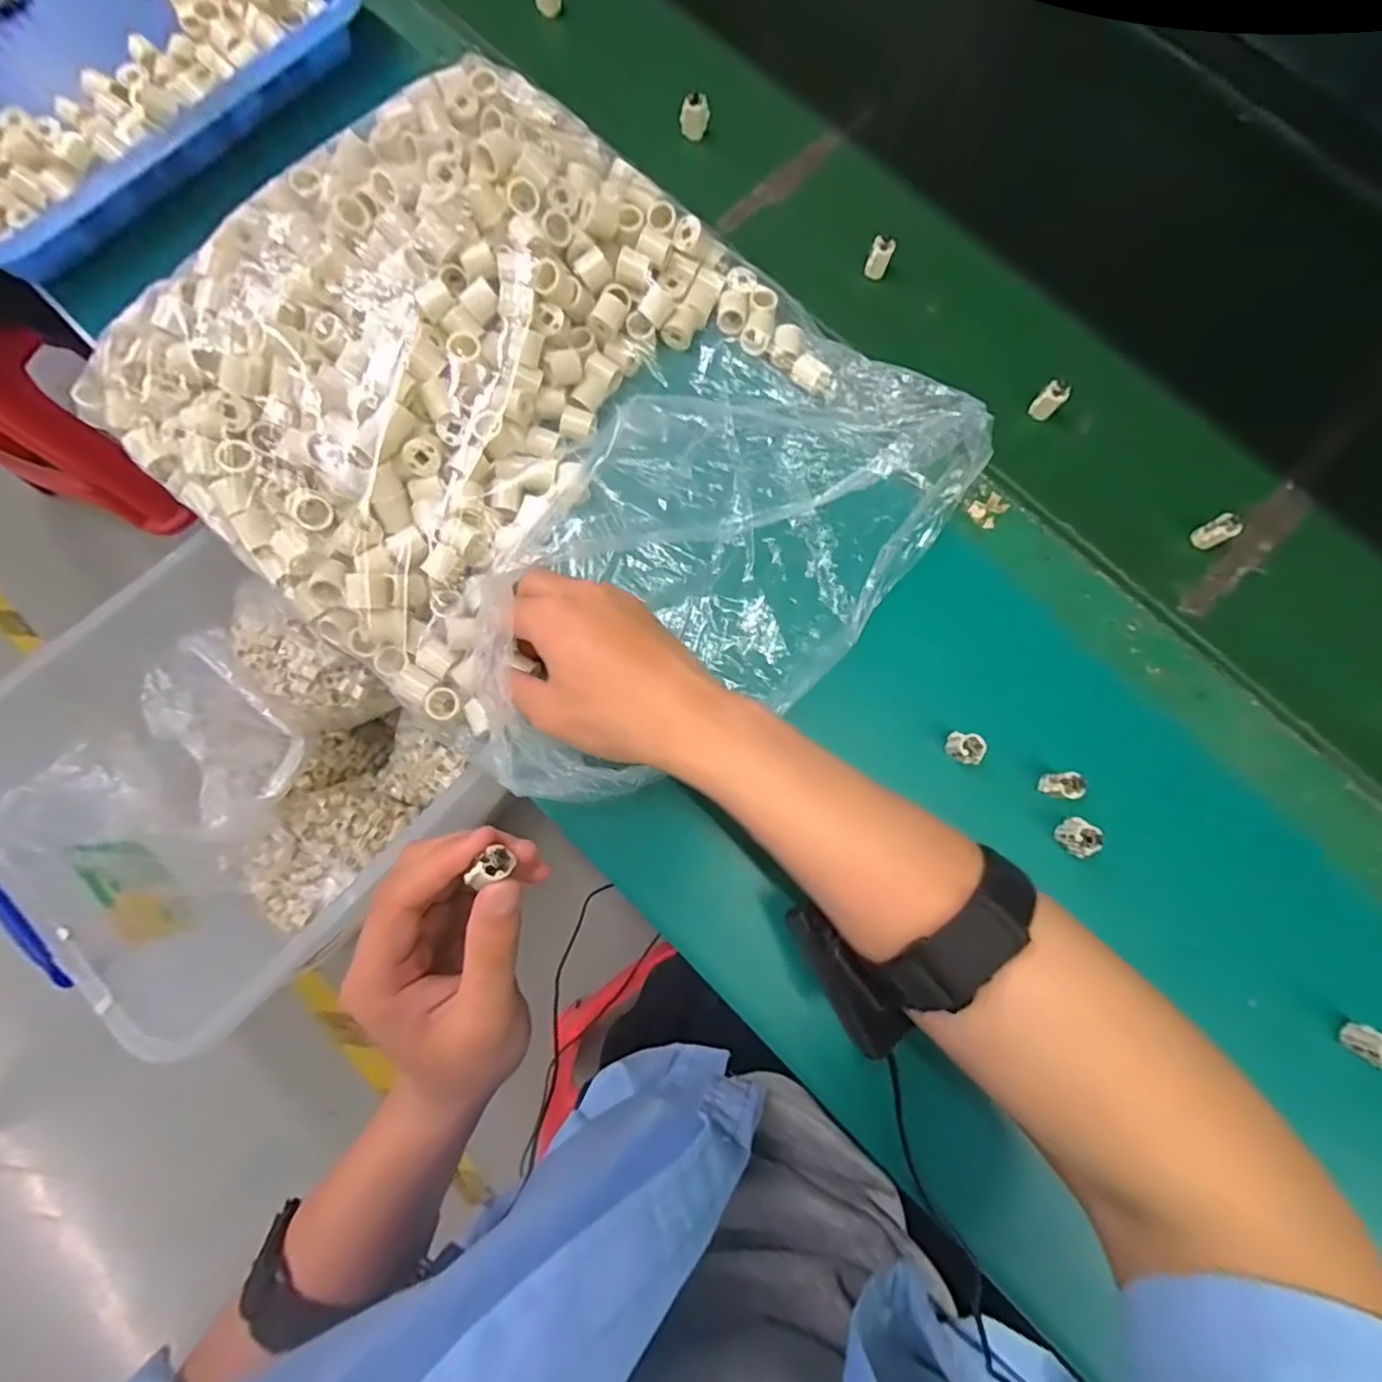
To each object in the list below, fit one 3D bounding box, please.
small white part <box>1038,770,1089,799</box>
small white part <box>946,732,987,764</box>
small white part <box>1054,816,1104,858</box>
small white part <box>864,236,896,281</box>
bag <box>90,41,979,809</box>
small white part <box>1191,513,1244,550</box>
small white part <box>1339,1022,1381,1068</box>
[{"bbox_3d":[0.208,0.053,0.335,0.015,0.019,0.014,0,78,-1],"label":"small white part"},{"bbox_3d":[0.156,0.032,0.339,0.014,0.016,0.017,7,78,0],"label":"small white part"},{"bbox_3d":[0.217,0.081,0.332,0.014,0.023,0.018,37,79,6],"label":"small white part"},{"bbox_3d":[0.130,-0.299,0.415,0.015,0.023,0.012,18,78,2],"label":"small white part"},{"bbox_3d":[-0.080,-0.153,0.351,0.413,0.071,0.334,38,80,6],"label":"bag"},{"bbox_3d":[0.333,-0.101,0.380,0.013,0.021,0.016,-30,80,-7],"label":"small white part"},{"bbox_3d":[0.361,0.188,0.315,0.007,0.027,0.018,21,78,3],"label":"small white part"}]

